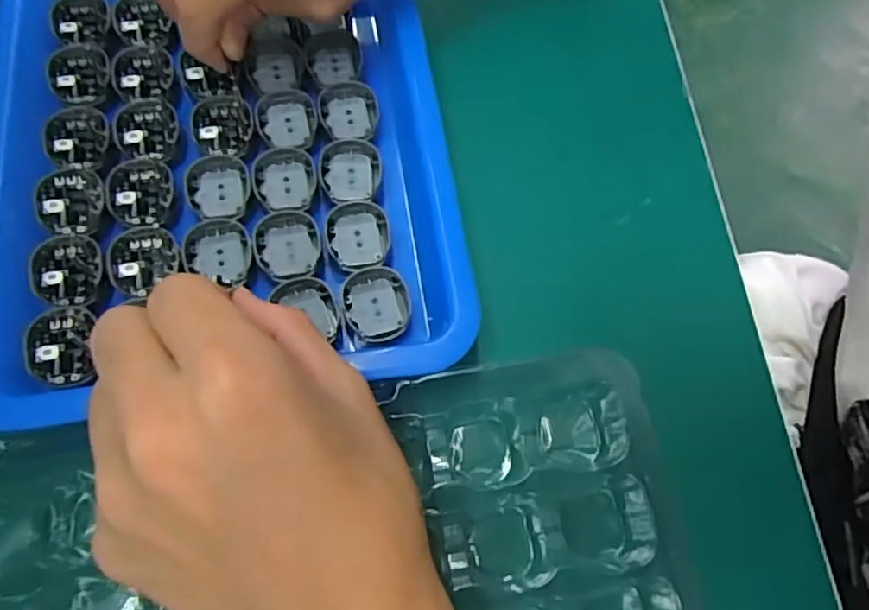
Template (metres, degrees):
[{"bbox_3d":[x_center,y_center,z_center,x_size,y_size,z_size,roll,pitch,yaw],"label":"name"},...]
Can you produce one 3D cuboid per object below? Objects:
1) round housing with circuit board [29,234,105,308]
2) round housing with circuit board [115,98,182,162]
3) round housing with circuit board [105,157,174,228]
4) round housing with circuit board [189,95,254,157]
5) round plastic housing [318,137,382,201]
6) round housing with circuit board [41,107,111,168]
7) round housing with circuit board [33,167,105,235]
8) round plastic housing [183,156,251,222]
[{"bbox_3d":[-0.136,-0.013,0.236,0.024,0.004,0.028,-19,70,-9],"label":"round housing with circuit board"},{"bbox_3d":[-0.118,-0.072,0.263,0.025,0.004,0.031,-15,69,-8],"label":"round housing with circuit board"},{"bbox_3d":[-0.116,-0.044,0.251,0.024,0.004,0.030,-15,69,-8],"label":"round housing with circuit board"},{"bbox_3d":[-0.089,-0.075,0.266,0.024,0.004,0.029,-15,69,-8],"label":"round housing with circuit board"},{"bbox_3d":[-0.035,-0.055,0.263,0.025,0.006,0.026,1,68,-2],"label":"round plastic housing"},{"bbox_3d":[-0.145,-0.068,0.258,0.023,0.004,0.031,-7,68,-5],"label":"round housing with circuit board"},{"bbox_3d":[-0.140,-0.041,0.247,0.023,0.005,0.029,-5,68,-4],"label":"round housing with circuit board"},{"bbox_3d":[-0.087,-0.047,0.256,0.024,0.004,0.029,-11,69,-6],"label":"round plastic housing"}]

